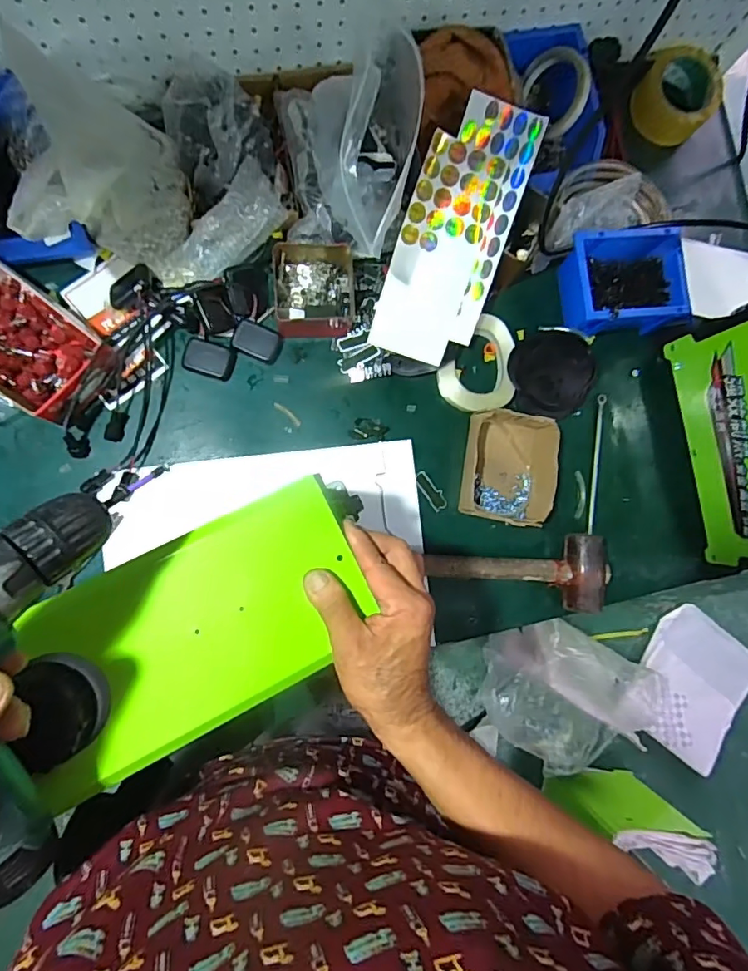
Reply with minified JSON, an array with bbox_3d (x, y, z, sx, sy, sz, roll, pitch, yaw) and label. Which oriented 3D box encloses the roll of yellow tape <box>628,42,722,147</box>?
[{"bbox_3d":[0.423,-0.548,0.717,0.113,0.059,0.118,0,87,-7],"label":"roll of yellow tape"}]

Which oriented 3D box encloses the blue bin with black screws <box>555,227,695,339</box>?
[{"bbox_3d":[0.338,-0.265,0.683,0.169,0.067,0.126,-9,88,-8],"label":"blue bin with black screws"}]

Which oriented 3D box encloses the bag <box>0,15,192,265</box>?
[{"bbox_3d":[-0.276,-0.304,0.528,0.127,0.187,0.161,-1,87,-7],"label":"bag"}]

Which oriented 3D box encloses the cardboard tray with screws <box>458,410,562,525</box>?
[{"bbox_3d":[0.171,-0.020,0.663,0.116,0.048,0.140,9,86,-7],"label":"cardboard tray with screws"}]

